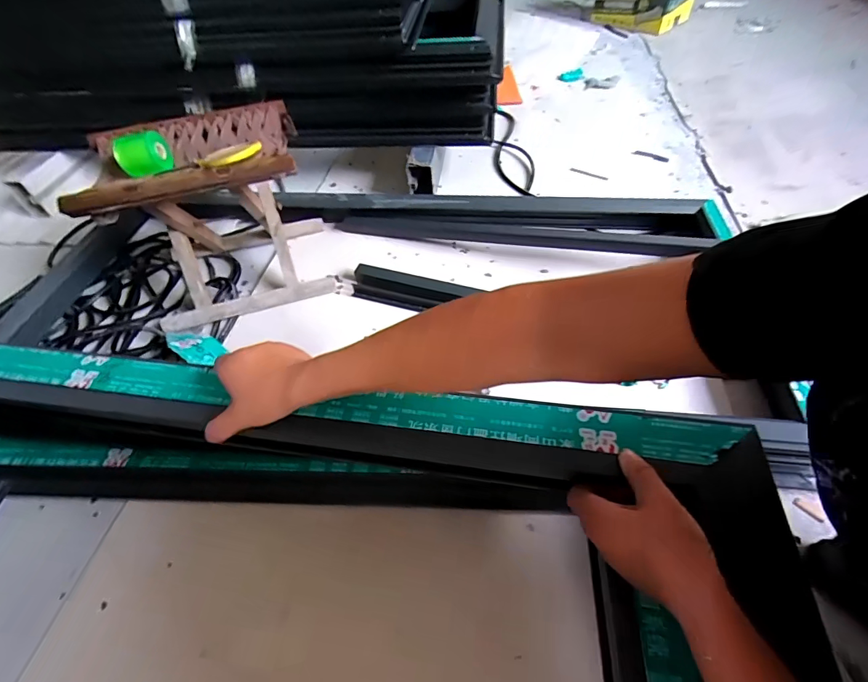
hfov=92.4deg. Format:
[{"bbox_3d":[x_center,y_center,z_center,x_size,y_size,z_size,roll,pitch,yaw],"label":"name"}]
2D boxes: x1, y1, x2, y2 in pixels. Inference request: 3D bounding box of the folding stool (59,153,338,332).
[{"bbox_3d":[-0.380,-0.220,0.750,0.330,0.271,0.256,-20,52,-11],"label":"folding stool"}]

